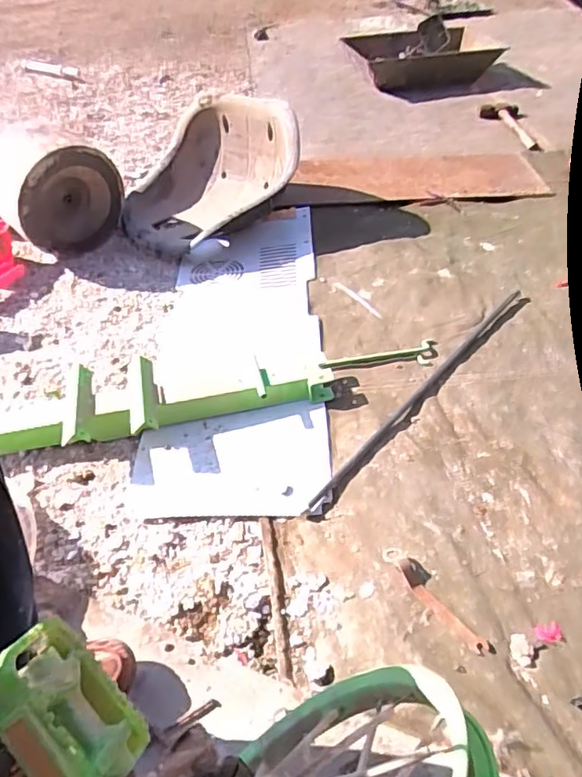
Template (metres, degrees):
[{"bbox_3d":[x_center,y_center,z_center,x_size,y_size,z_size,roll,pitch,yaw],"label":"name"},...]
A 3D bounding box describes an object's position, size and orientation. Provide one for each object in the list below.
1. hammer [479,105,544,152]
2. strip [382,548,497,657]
[{"bbox_3d":[0.604,-0.728,1.630,0.130,0.025,0.293,1,44,3],"label":"hammer"},{"bbox_3d":[0.174,0.251,0.701,0.032,0.006,0.160,-27,49,-24],"label":"strip"}]

